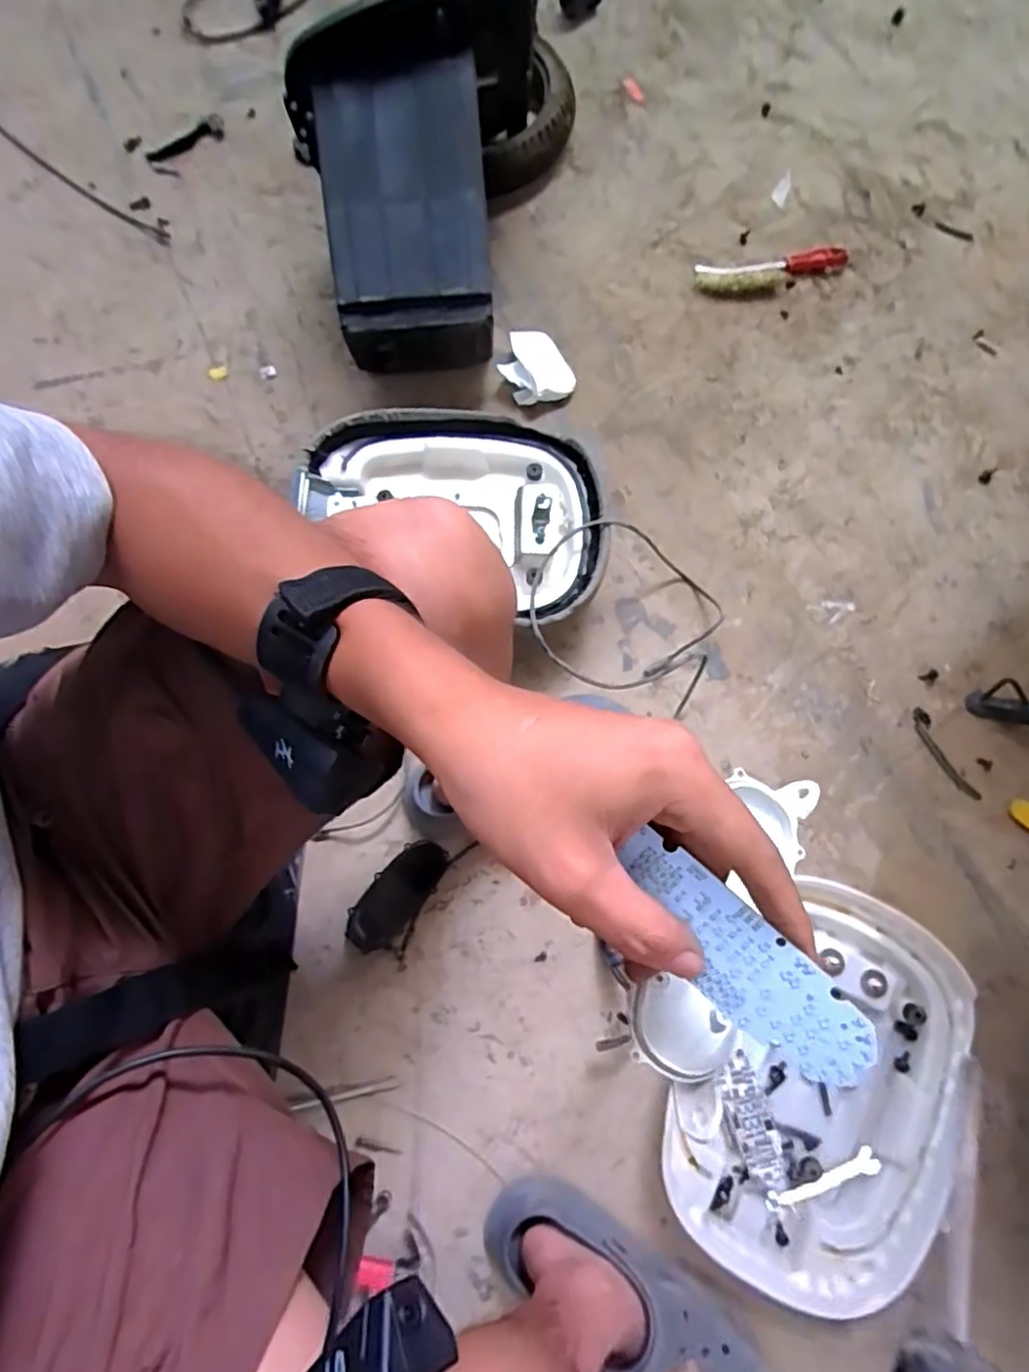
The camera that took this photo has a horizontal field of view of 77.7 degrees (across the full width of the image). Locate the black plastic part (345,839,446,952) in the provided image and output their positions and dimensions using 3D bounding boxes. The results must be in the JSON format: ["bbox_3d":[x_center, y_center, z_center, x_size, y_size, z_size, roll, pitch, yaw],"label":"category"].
[{"bbox_3d":[-0.126,0.225,0.690,0.057,0.025,0.128,37,78,11],"label":"black plastic part"}]

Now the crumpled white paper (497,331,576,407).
[{"bbox_3d":[0.028,-0.426,0.857,0.089,0.025,0.105,-24,75,-5],"label":"crumpled white paper"}]

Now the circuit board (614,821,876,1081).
[{"bbox_3d":[0.075,0.093,0.219,0.097,0.004,0.035,39,109,16],"label":"circuit board"}]

